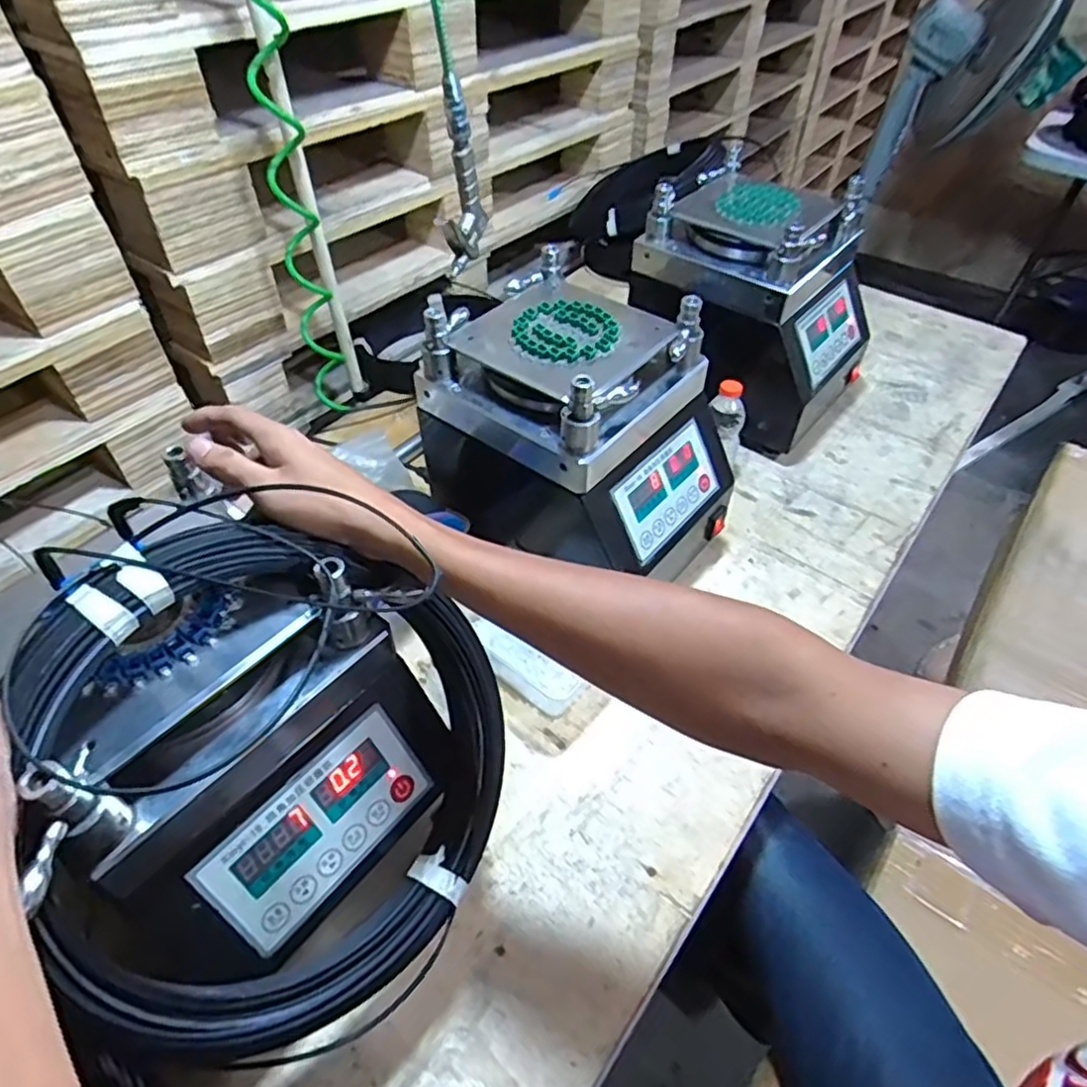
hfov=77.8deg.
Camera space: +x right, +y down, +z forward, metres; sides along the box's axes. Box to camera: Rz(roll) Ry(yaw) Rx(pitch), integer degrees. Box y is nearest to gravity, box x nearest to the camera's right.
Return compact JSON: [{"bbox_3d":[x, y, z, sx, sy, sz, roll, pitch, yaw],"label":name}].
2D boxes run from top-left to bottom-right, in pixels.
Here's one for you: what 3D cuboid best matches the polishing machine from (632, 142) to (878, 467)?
[{"bbox_3d":[0.296,-0.330,0.943,0.276,0.289,0.220,33,56,25],"label":"polishing machine"}]

